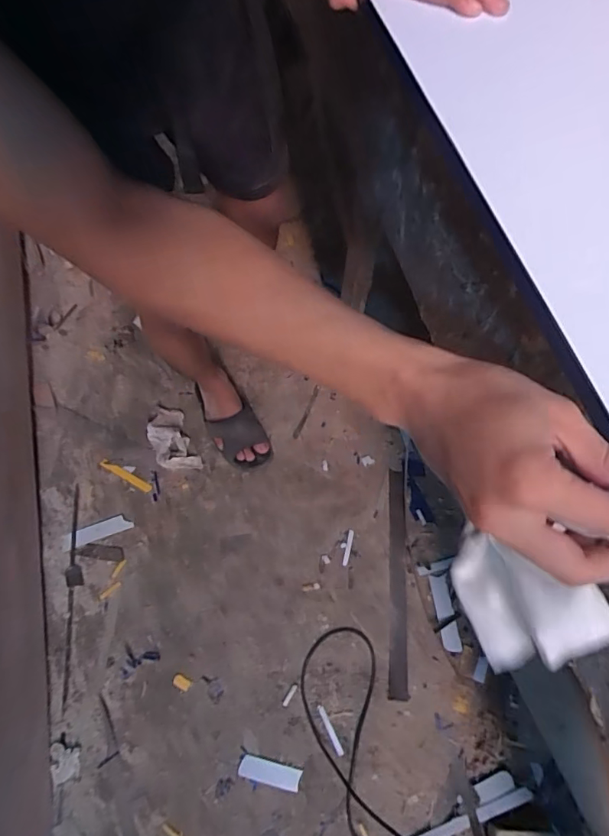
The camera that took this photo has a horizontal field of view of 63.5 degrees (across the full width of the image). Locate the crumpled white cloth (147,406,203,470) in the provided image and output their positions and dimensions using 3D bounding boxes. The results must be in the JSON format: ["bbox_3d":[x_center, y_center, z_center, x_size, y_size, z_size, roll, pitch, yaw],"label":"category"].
[{"bbox_3d":[-0.312,0.046,1.137,0.089,0.031,0.168,-23,70,-9],"label":"crumpled white cloth"}]

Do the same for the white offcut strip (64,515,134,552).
[{"bbox_3d":[-0.449,0.246,1.065,0.144,0.006,0.036,-19,74,-6],"label":"white offcut strip"}]

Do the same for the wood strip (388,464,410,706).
[{"bbox_3d":[0.198,0.338,1.043,0.037,0.012,0.454,3,68,1],"label":"wood strip"}]

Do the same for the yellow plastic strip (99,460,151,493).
[{"bbox_3d":[-0.406,0.129,1.115,0.135,0.011,0.019,27,70,11],"label":"yellow plastic strip"}]

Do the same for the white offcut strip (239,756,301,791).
[{"bbox_3d":[-0.065,0.656,0.909,0.112,0.005,0.036,14,64,4],"label":"white offcut strip"}]

